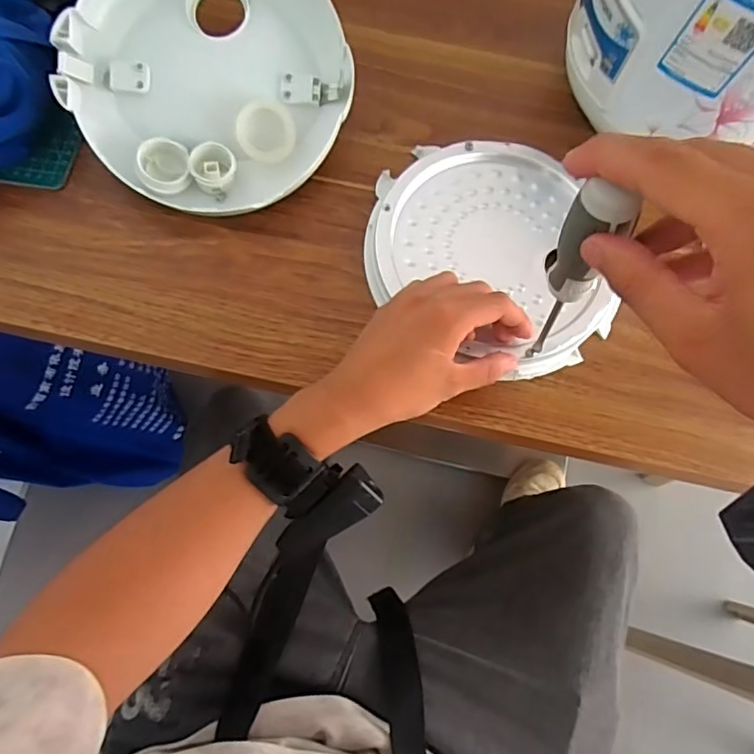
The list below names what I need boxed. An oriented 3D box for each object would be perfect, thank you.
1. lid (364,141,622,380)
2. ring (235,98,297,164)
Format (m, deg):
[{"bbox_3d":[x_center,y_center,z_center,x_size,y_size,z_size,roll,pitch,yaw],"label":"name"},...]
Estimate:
[{"bbox_3d":[0.084,-0.097,0.415,0.179,0.020,0.182,1,72,-2],"label":"lid"},{"bbox_3d":[-0.087,-0.194,0.425,0.046,0.005,0.046,-5,108,-14],"label":"ring"}]

